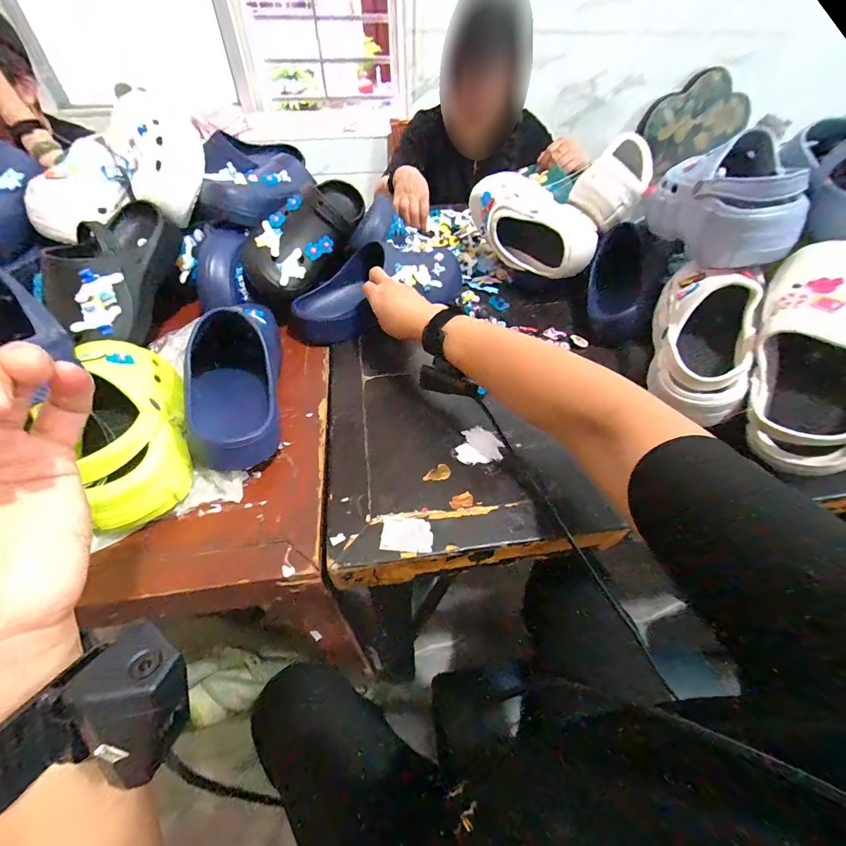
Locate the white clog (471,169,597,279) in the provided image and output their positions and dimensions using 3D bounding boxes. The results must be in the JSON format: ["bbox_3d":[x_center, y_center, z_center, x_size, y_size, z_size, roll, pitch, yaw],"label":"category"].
[{"bbox_3d":[0.173,-0.336,0.635,0.113,0.098,0.249,-30,66,-26],"label":"white clog"}]

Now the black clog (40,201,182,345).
[{"bbox_3d":[-0.436,-0.217,0.525,0.088,0.109,0.229,9,66,8],"label":"black clog"}]

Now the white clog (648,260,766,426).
[{"bbox_3d":[0.331,-0.108,0.443,0.087,0.094,0.211,10,73,9],"label":"white clog"}]

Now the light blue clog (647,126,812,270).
[{"bbox_3d":[0.375,-0.281,0.472,0.112,0.102,0.208,11,47,10],"label":"light blue clog"}]

